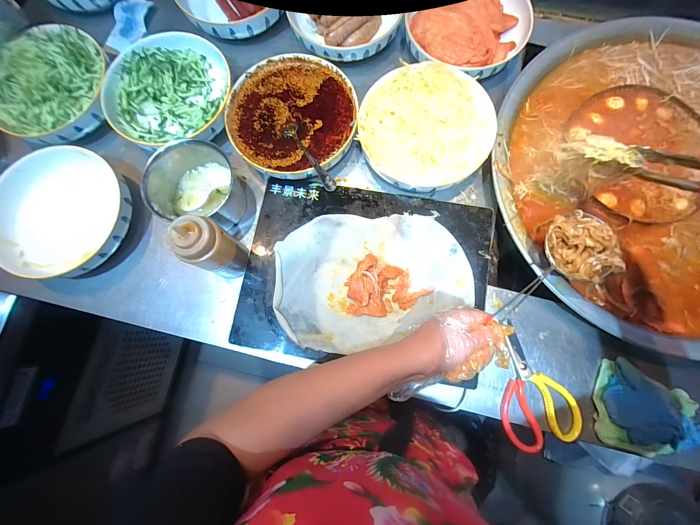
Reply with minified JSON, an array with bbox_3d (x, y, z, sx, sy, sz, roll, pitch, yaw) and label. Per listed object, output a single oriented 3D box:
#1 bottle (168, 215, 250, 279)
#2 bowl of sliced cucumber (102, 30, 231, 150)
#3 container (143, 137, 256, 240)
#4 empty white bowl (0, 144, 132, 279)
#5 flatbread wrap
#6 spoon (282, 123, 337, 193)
[{"bbox_3d":[-0.200,-0.019,0.457,0.058,0.146,0.068,14,81,3],"label":"bottle"},{"bbox_3d":[-0.334,-0.310,0.586,0.208,0.055,0.213,0,81,0],"label":"bowl of sliced cucumber"},{"bbox_3d":[-0.244,-0.122,0.529,0.138,0.110,0.129,0,81,0],"label":"container"},{"bbox_3d":[-0.484,-0.081,0.548,0.218,0.084,0.224,0,81,0],"label":"empty white bowl"},{"bbox_3d":[0.037,0.027,0.513,0.313,0.027,0.217,-2,81,0],"label":"flatbread wrap"},{"bbox_3d":[-0.067,-0.176,0.523,0.027,0.013,0.159,-32,68,-5],"label":"spoon"}]

